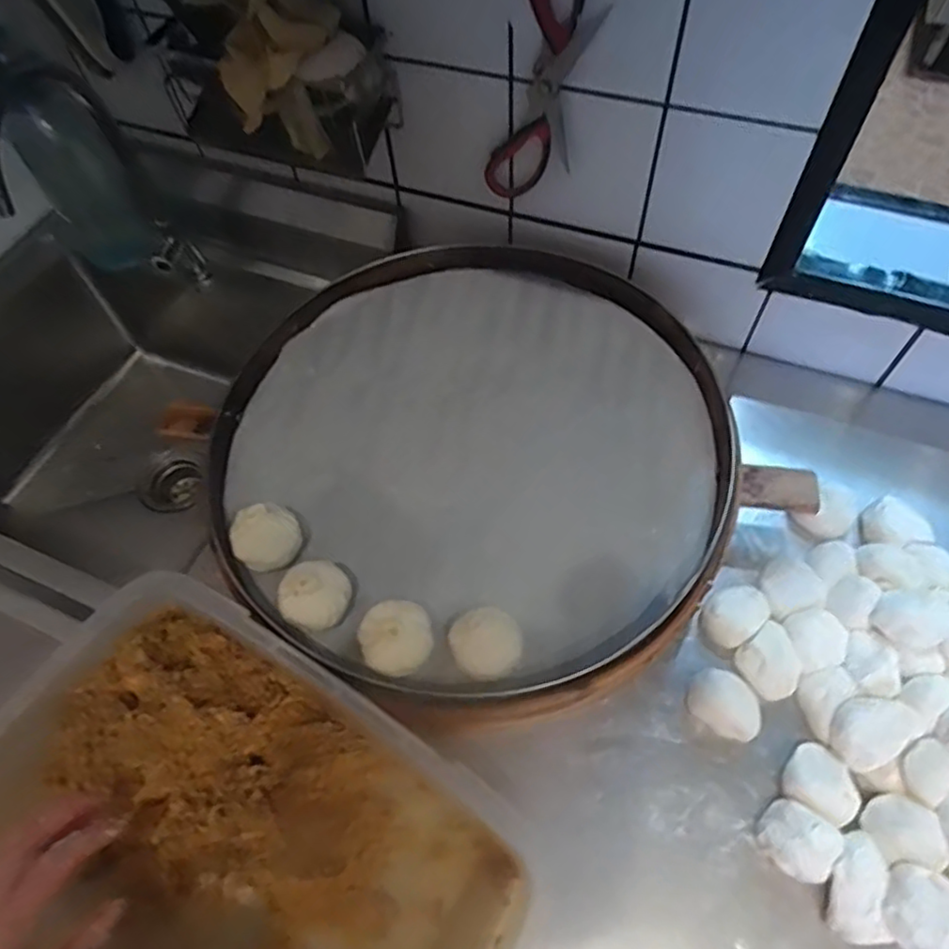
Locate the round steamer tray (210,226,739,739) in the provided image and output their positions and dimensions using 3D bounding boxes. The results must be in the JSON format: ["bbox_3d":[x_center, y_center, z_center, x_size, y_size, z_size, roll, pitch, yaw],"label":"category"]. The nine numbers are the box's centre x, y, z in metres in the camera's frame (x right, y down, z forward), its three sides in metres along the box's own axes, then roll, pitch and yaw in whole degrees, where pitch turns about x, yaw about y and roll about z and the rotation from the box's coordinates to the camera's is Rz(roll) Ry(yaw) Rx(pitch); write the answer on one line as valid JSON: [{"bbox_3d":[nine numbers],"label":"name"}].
[{"bbox_3d":[0.003,-0.049,0.637,0.481,0.085,0.491,-1,59,2],"label":"round steamer tray"}]

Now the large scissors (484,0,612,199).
[{"bbox_3d":[0.060,-0.364,0.586,0.093,0.253,0.016,18,61,13],"label":"large scissors"}]

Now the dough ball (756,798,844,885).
[{"bbox_3d":[0.252,0.285,0.494,0.051,0.033,0.047,-1,59,2],"label":"dough ball"}]

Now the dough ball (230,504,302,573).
[{"bbox_3d":[-0.185,0.058,0.569,0.059,0.061,0.052,-40,65,-19],"label":"dough ball"}]

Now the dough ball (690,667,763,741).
[{"bbox_3d":[0.221,0.203,0.560,0.060,0.032,0.050,23,63,16],"label":"dough ball"}]

